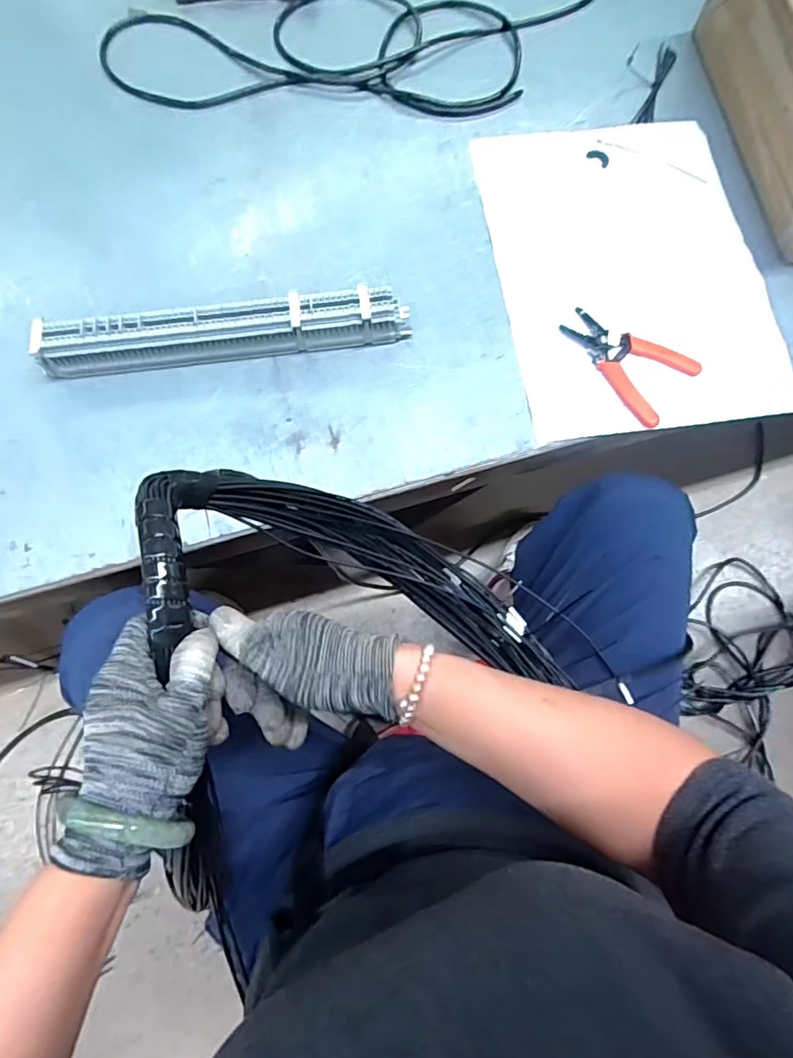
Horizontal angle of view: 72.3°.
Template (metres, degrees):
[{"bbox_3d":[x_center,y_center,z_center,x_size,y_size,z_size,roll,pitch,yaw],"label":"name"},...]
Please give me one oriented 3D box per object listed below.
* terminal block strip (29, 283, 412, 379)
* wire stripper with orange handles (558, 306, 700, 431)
[{"bbox_3d":[-0.179,-0.207,0.574,0.388,0.054,0.045,-6,72,-2],"label":"terminal block strip"},{"bbox_3d":[0.251,-0.190,0.596,0.143,0.015,0.098,43,77,12],"label":"wire stripper with orange handles"}]

